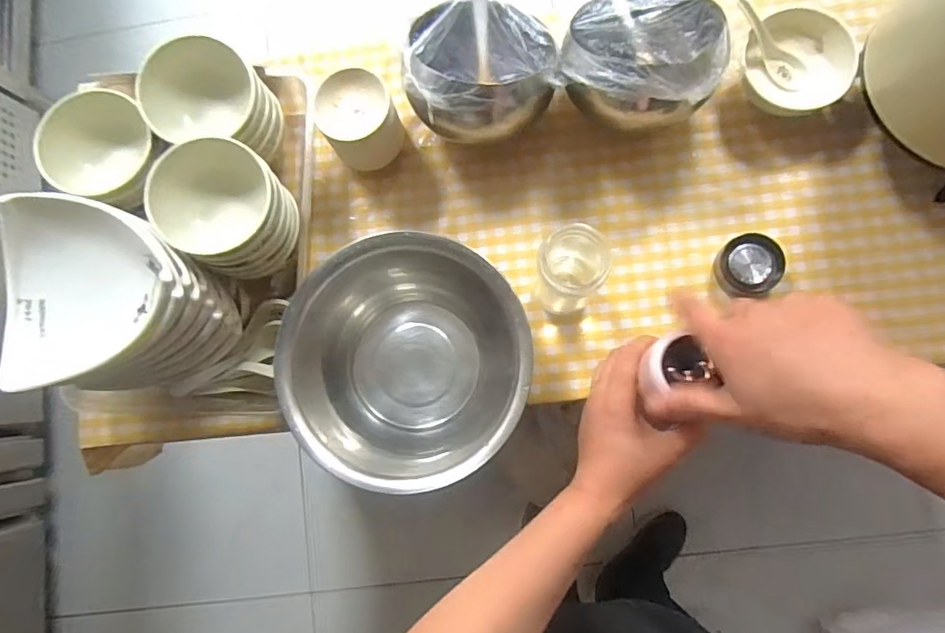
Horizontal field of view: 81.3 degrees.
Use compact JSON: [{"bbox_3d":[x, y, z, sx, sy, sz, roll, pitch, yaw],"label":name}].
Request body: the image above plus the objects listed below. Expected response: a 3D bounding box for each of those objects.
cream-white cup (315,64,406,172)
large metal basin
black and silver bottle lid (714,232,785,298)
[{"bbox_3d":[-0.131,-0.232,0.651,0.084,0.086,0.081,-1,83,5],"label":"cream-white cup"},{"bbox_3d":[-0.070,0.047,0.618,0.262,0.089,0.254,-1,83,5],"label":"large metal basin"},{"bbox_3d":[0.313,-0.059,0.622,0.064,0.037,0.072,30,86,8],"label":"black and silver bottle lid"}]

